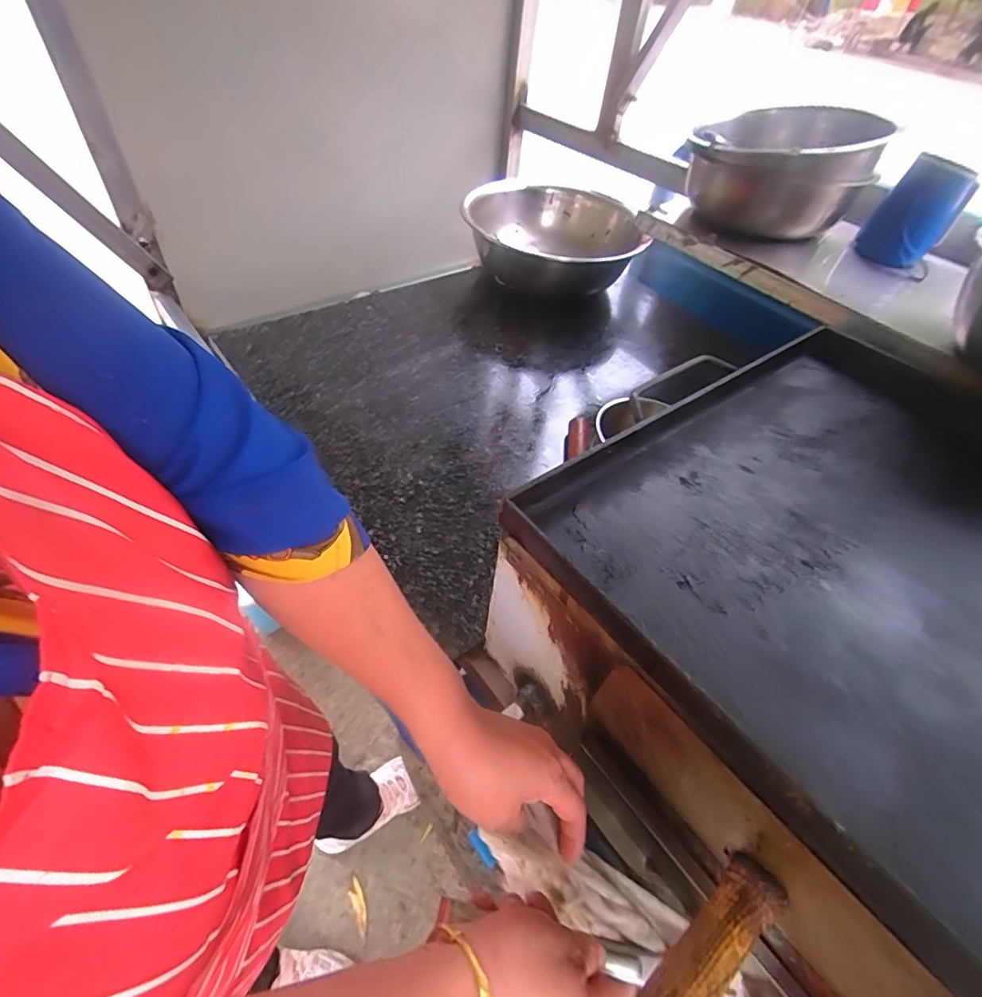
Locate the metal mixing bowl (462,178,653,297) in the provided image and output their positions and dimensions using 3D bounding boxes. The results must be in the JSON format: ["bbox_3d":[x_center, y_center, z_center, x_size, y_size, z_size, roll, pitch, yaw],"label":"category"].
[{"bbox_3d":[0.109,-0.485,0.963,0.316,0.119,0.316,1,46,-1],"label":"metal mixing bowl"}]

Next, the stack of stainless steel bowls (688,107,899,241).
[{"bbox_3d":[0.390,-0.448,0.700,0.224,0.118,0.250,21,48,17],"label":"stack of stainless steel bowls"}]

